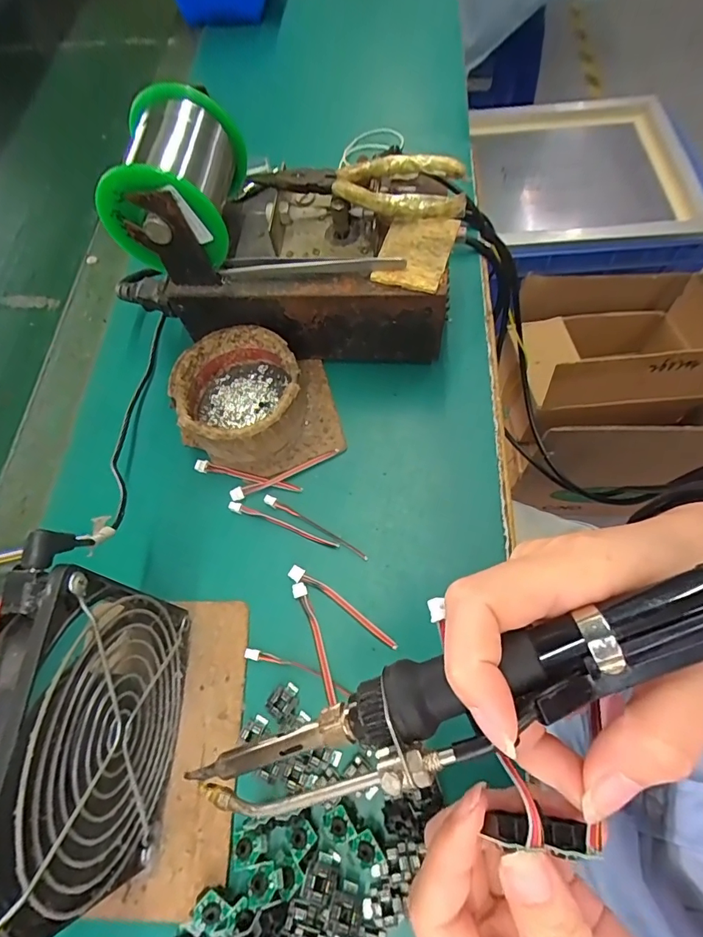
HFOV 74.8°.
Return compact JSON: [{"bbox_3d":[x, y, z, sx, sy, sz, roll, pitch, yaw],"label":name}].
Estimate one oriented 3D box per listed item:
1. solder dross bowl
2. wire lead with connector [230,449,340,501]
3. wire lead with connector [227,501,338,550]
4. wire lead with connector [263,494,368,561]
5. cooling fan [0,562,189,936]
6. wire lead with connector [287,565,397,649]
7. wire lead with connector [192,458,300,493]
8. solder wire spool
[{"bbox_3d":[-0.075,-0.050,0.312,0.079,0.040,0.082,-1,66,3],"label":"solder dross bowl"},{"bbox_3d":[-0.044,0.004,0.306,0.075,0.005,0.008,-22,67,-6],"label":"wire lead with connector"},{"bbox_3d":[-0.044,0.036,0.292,0.076,0.004,0.006,20,69,12],"label":"wire lead with connector"},{"bbox_3d":[-0.024,0.037,0.291,0.077,0.004,0.006,29,71,15],"label":"wire lead with connector"},{"bbox_3d":[-0.109,0.112,0.197,0.025,0.130,0.116,0,66,3],"label":"cooling fan"},{"bbox_3d":[-0.005,0.081,0.271,0.075,0.004,0.008,30,71,15],"label":"wire lead with connector"},{"bbox_3d":[-0.071,0.006,0.310,0.077,0.004,0.008,15,68,10],"label":"wire lead with connector"},{"bbox_3d":[-0.101,-0.166,0.276,0.071,0.070,0.088,8,67,7],"label":"solder wire spool"}]

